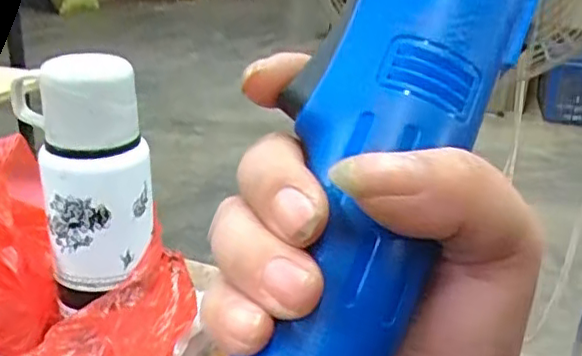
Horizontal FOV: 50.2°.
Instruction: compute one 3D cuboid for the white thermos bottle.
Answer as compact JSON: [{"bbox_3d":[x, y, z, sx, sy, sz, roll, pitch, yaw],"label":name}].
[{"bbox_3d":[-0.140,0.008,0.441,0.076,0.184,0.065,-12,27,-30],"label":"white thermos bottle"}]

